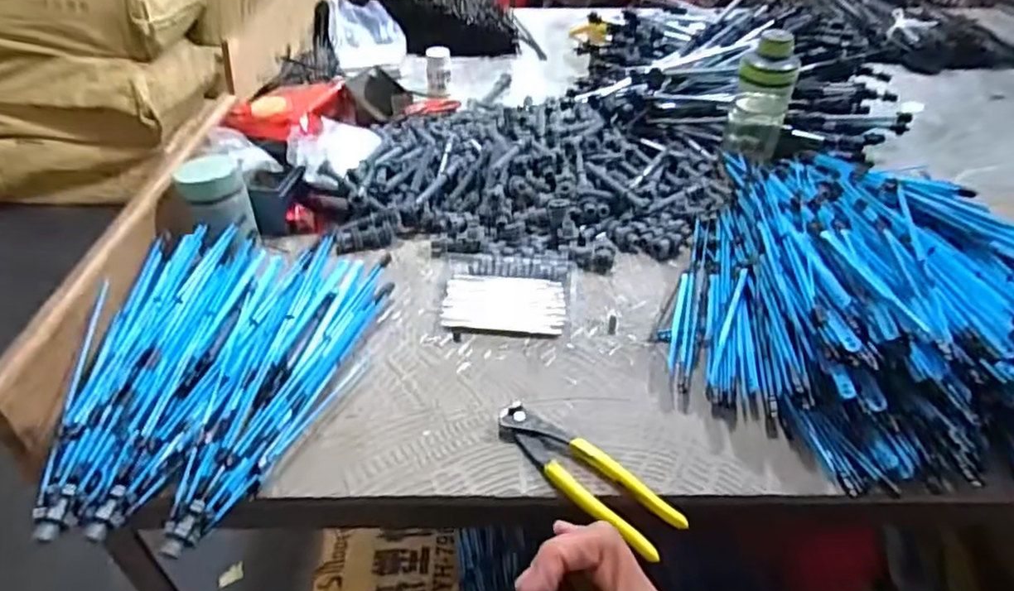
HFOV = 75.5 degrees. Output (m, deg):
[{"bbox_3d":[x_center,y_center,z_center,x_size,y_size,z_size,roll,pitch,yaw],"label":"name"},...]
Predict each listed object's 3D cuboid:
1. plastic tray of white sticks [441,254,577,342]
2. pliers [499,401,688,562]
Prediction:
[{"bbox_3d":[0.004,-0.003,0.689,0.137,0.023,0.107,0,40,-1],"label":"plastic tray of white sticks"},{"bbox_3d":[0.059,0.140,0.521,0.167,0.014,0.048,32,49,31],"label":"pliers"}]

